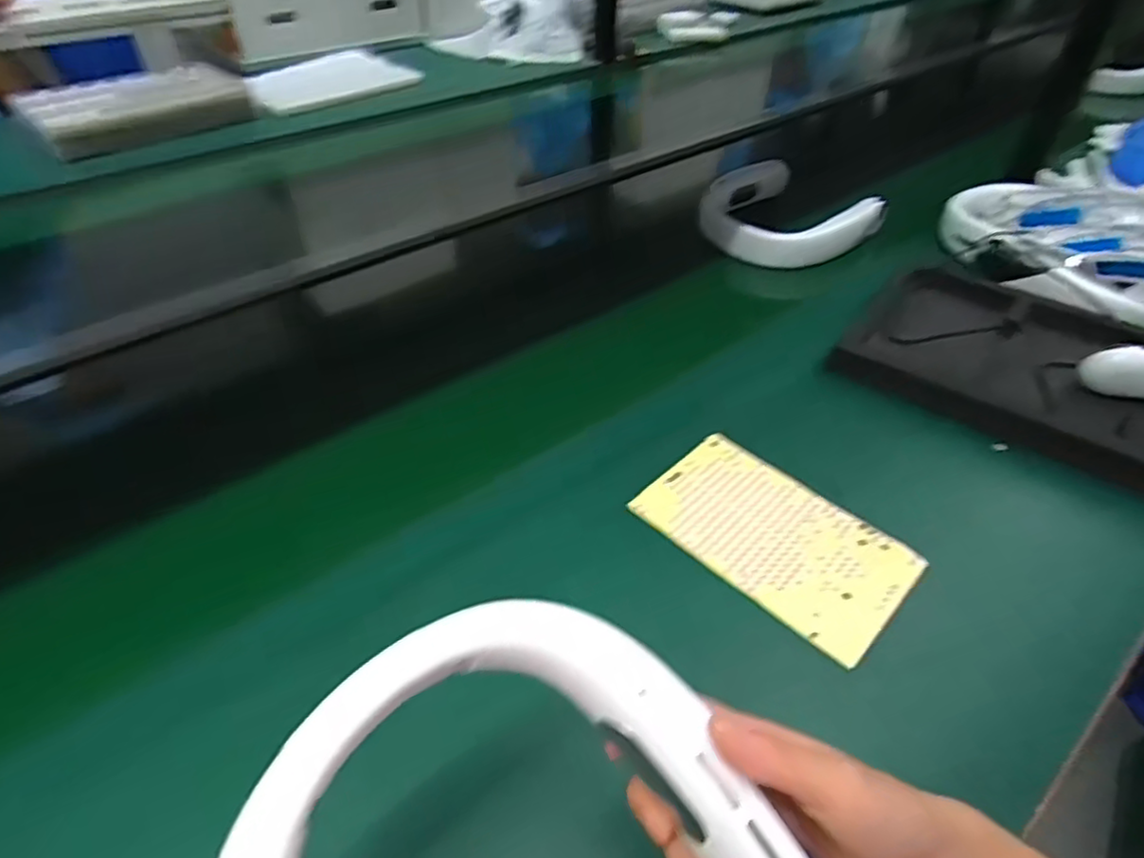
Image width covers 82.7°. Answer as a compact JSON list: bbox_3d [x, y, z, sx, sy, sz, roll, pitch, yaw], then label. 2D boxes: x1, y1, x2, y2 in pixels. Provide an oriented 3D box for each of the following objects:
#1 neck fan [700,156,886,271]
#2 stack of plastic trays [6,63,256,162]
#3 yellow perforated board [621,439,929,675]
[{"bbox_3d":[0.265,-0.274,0.841,0.175,0.063,0.205,-32,53,-30],"label":"neck fan"},{"bbox_3d":[-0.759,-0.568,1.124,0.338,0.044,0.295,-31,52,-29],"label":"stack of plastic trays"},{"bbox_3d":[0.150,0.077,0.489,0.188,0.009,0.110,35,53,30],"label":"yellow perforated board"}]

